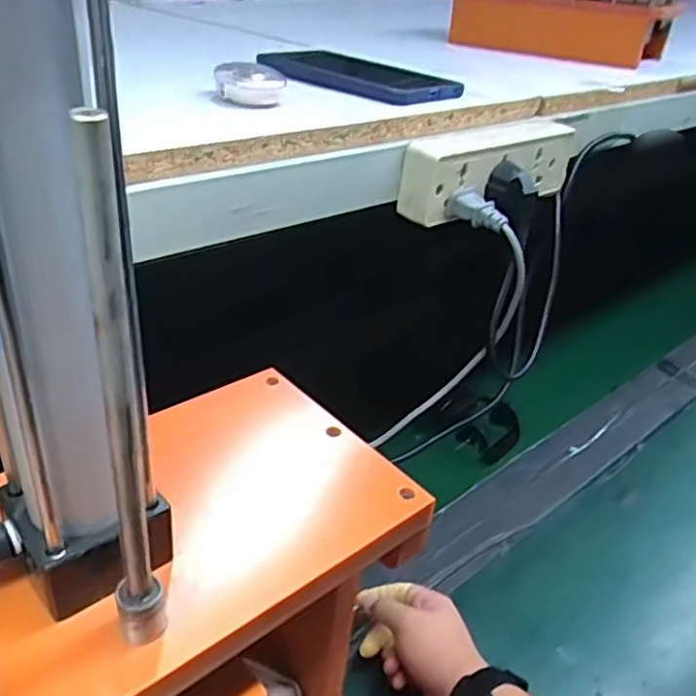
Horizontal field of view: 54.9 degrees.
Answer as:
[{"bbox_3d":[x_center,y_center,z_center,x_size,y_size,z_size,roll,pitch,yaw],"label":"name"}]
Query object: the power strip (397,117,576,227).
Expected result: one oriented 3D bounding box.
[{"bbox_3d":[0.107,-0.134,0.495,0.162,0.051,0.035,-21,41,-35],"label":"power strip"}]

